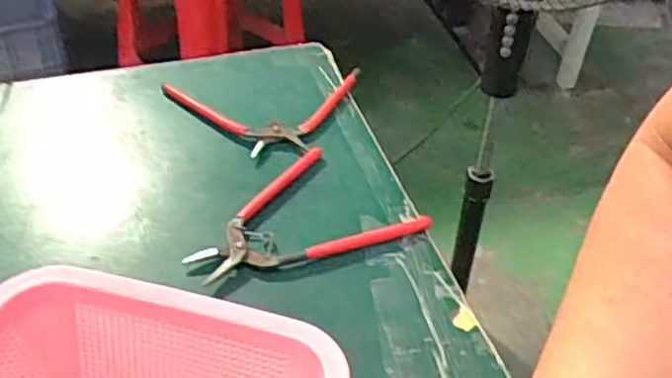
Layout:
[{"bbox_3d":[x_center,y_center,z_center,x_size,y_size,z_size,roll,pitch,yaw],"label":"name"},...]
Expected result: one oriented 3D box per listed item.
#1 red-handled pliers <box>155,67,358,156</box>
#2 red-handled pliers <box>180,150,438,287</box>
[{"bbox_3d":[-0.055,-0.066,0.607,0.170,0.007,0.099,-7,43,-11],"label":"red-handled pliers"},{"bbox_3d":[-0.021,0.030,0.497,0.106,0.015,0.144,33,50,28],"label":"red-handled pliers"}]

